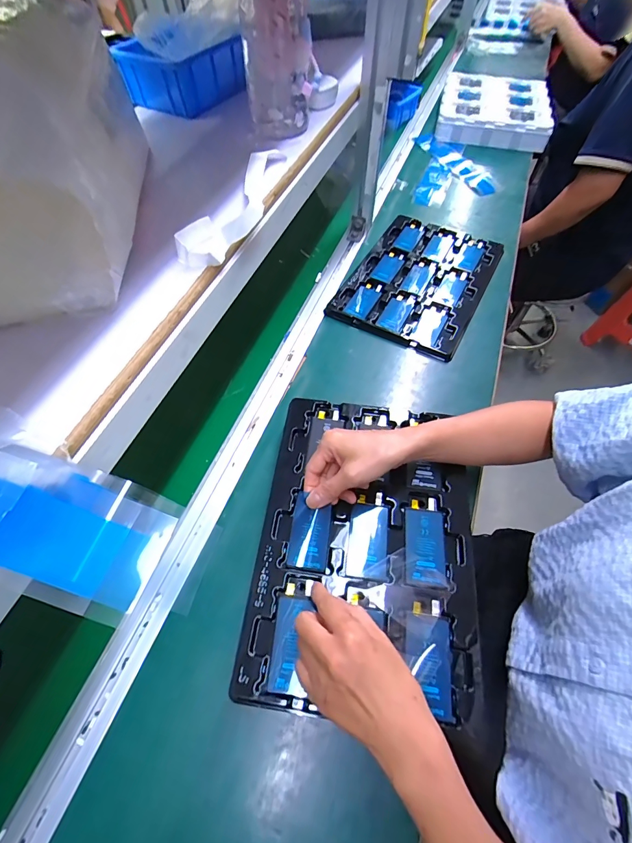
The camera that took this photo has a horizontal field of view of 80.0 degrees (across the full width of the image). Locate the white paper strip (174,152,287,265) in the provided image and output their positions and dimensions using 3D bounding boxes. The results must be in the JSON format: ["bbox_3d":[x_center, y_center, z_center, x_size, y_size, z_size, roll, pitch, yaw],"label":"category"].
[{"bbox_3d":[-0.075,-0.244,0.414,0.058,0.024,0.224,18,60,12],"label":"white paper strip"}]

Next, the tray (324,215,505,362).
[{"bbox_3d":[0.195,-0.266,0.709,0.228,0.025,0.332,25,62,16],"label":"tray"}]

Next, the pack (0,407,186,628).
[{"bbox_3d":[-0.282,0.017,0.243,0.395,0.023,0.086,17,55,6],"label":"pack"}]

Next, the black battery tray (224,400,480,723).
[{"bbox_3d":[0.057,0.123,0.422,0.223,0.018,0.324,6,58,5],"label":"black battery tray"}]

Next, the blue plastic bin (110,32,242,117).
[{"bbox_3d":[-0.194,-0.521,0.561,0.132,0.065,0.127,23,61,15],"label":"blue plastic bin"}]

